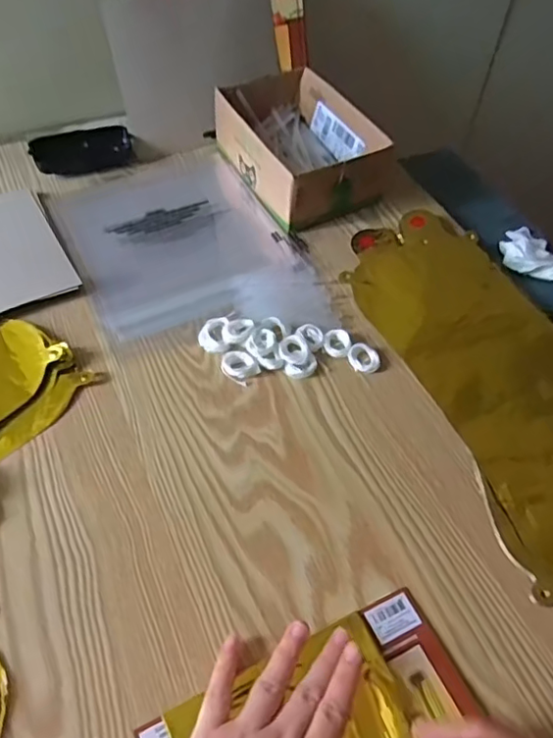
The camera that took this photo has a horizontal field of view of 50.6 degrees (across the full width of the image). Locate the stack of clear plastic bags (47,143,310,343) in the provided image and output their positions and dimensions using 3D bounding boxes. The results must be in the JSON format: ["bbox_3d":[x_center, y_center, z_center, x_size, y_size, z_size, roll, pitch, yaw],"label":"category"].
[{"bbox_3d":[-0.109,-0.147,0.614,0.209,0.010,0.240,-23,57,-18],"label":"stack of clear plastic bags"}]

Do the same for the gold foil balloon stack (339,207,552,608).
[{"bbox_3d":[0.206,0.016,0.489,0.180,0.016,0.430,-19,56,-16],"label":"gold foil balloon stack"}]

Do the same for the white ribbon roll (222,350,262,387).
[{"bbox_3d":[-0.032,-0.002,0.501,0.033,0.008,0.027,39,61,24],"label":"white ribbon roll"}]

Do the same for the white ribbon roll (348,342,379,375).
[{"bbox_3d":[0.076,-0.009,0.511,0.026,0.007,0.030,-13,55,-12],"label":"white ribbon roll"}]

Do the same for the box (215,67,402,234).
[{"bbox_3d":[0.025,-0.257,0.665,0.136,0.065,0.207,-22,57,-18],"label":"box"}]

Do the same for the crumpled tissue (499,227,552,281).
[{"bbox_3d":[0.267,-0.125,0.617,0.058,0.022,0.083,-9,54,-9],"label":"crumpled tissue"}]

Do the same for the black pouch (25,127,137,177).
[{"bbox_3d":[-0.221,-0.250,0.667,0.108,0.028,0.034,-18,56,-15],"label":"black pouch"}]

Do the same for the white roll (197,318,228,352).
[{"bbox_3d":[-0.056,-0.031,0.522,0.027,0.008,0.037,-1,53,-3],"label":"white roll"}]

